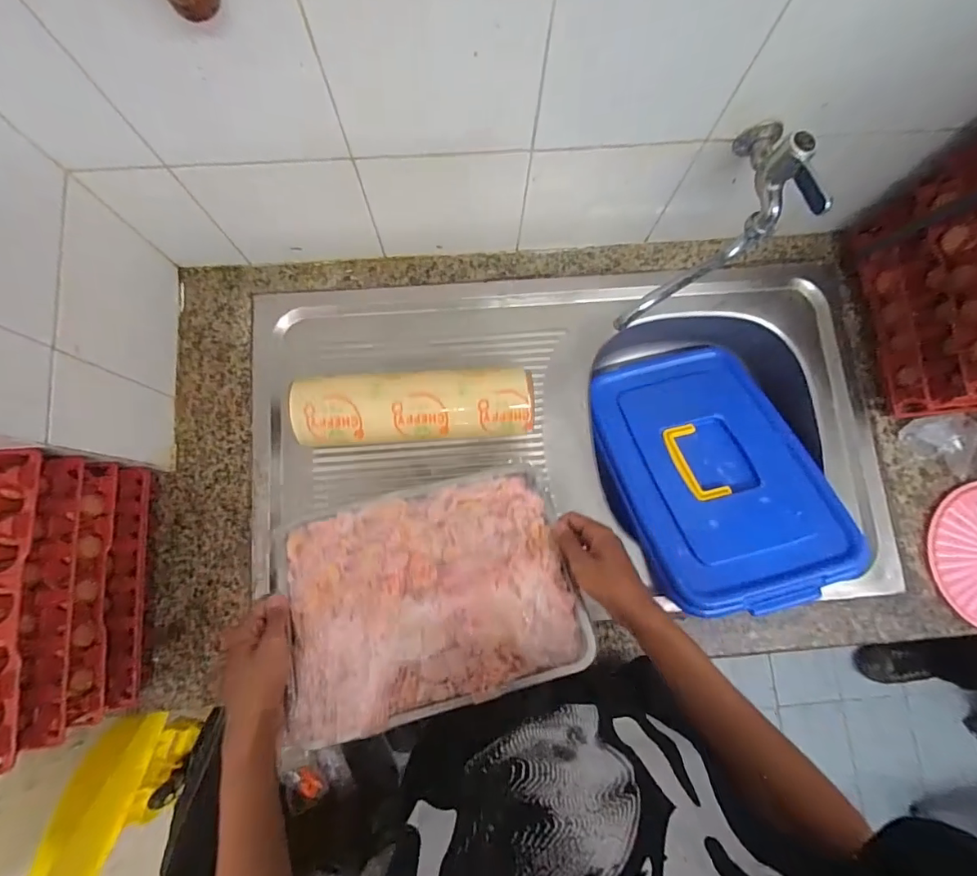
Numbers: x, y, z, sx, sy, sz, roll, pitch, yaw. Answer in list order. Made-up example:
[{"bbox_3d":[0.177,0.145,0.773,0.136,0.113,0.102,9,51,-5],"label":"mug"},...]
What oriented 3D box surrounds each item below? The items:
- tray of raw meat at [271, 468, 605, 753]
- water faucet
[{"bbox_3d":[-0.065,0.161,0.513,0.312,0.038,0.233,-13,64,-8],"label":"tray of raw meat"},{"bbox_3d":[0.255,-0.221,0.535,0.119,0.095,0.269,43,109,5],"label":"water faucet"}]

